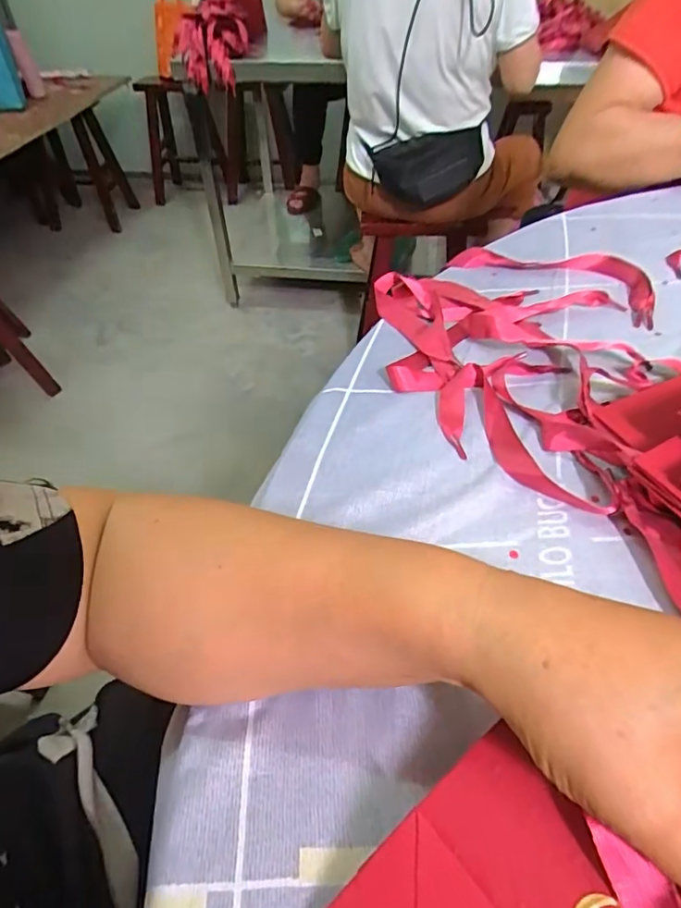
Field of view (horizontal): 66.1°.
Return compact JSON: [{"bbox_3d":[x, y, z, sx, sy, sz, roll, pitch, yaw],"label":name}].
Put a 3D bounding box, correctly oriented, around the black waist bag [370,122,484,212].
[{"bbox_3d":[0.203,-0.669,1.245,0.250,0.163,0.074,2,47,4],"label":"black waist bag"}]

